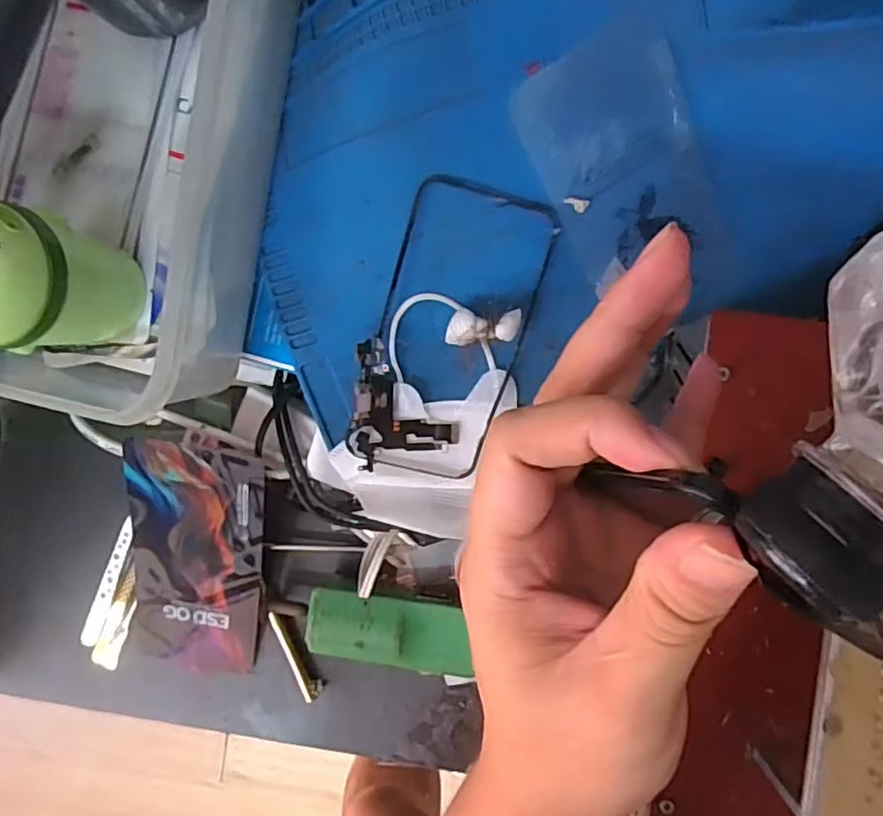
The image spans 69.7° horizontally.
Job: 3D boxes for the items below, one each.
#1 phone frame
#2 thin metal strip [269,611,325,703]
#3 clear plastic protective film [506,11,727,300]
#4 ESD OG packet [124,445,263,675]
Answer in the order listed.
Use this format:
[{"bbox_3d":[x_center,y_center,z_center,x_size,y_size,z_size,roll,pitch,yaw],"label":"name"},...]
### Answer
[{"bbox_3d":[0.007,-0.037,0.328,0.076,0.009,0.150,13,101,-11],"label":"phone frame"},{"bbox_3d":[-0.089,0.152,0.389,0.012,0.004,0.058,-24,87,4],"label":"thin metal strip"},{"bbox_3d":[0.096,-0.106,0.317,0.073,0.006,0.142,-28,118,10],"label":"clear plastic protective film"},{"bbox_3d":[-0.145,0.088,0.373,0.076,0.026,0.153,11,112,5],"label":"ESD OG packet"}]

